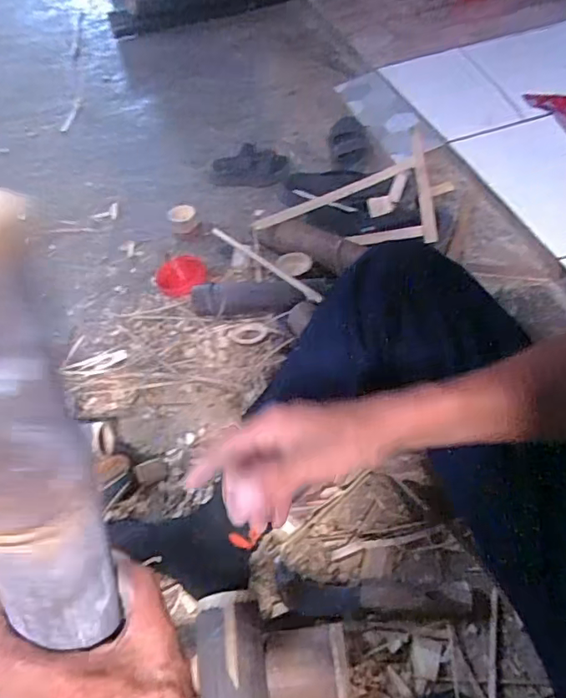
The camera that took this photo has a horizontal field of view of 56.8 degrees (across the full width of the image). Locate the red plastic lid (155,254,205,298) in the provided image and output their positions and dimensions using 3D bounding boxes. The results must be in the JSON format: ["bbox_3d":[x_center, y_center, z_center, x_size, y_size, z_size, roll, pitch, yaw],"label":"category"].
[{"bbox_3d":[-0.204,-0.143,1.033,0.096,0.016,0.104,-3,52,4],"label":"red plastic lid"}]

